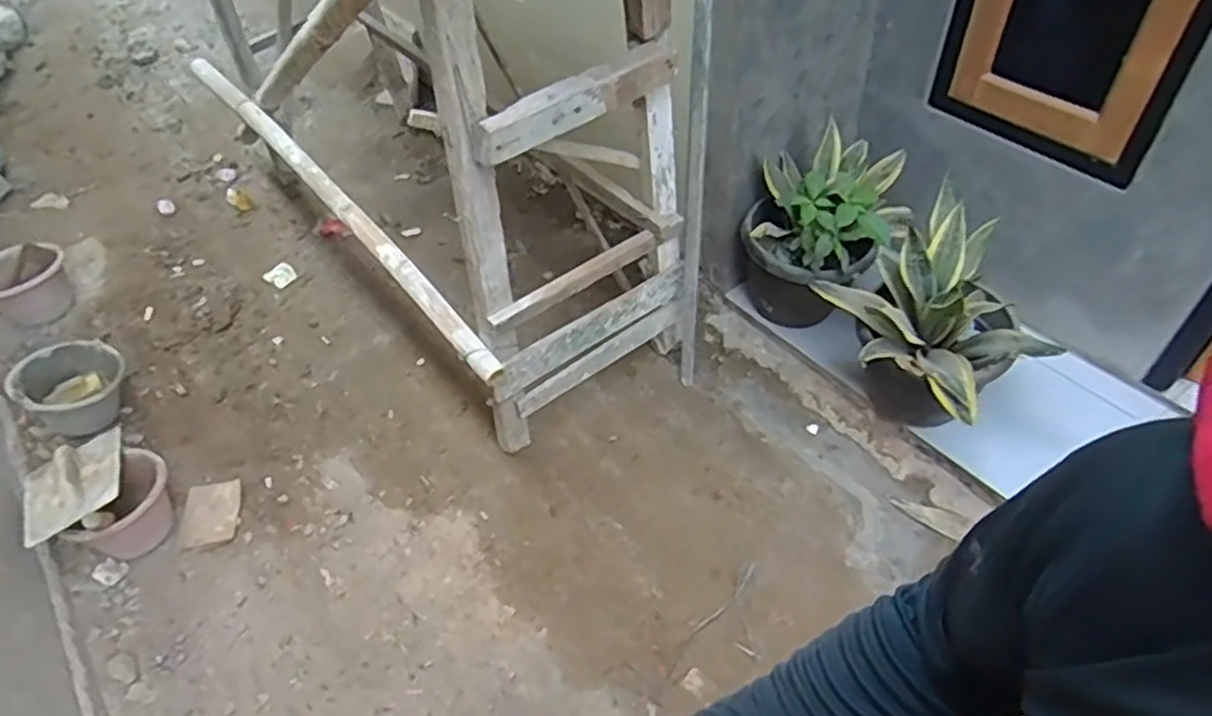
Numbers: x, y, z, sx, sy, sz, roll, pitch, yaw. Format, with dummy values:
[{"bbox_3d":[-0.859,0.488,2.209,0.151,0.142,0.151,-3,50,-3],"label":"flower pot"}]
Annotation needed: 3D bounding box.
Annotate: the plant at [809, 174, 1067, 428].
[{"bbox_3d":[0.702,-0.037,1.583,0.325,0.483,0.419,-22,49,-13],"label":"plant"}]

